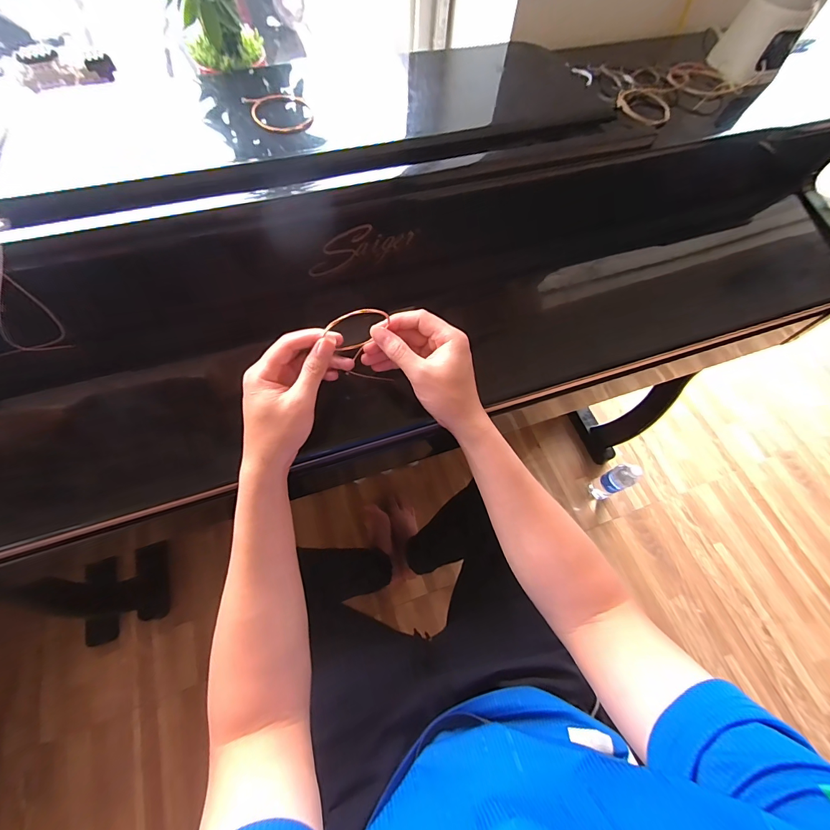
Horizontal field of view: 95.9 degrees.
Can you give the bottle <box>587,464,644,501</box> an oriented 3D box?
[{"bbox_3d":[0.575,0.191,1.075,0.055,0.214,0.065,-28,70,-14],"label":"bottle"}]

